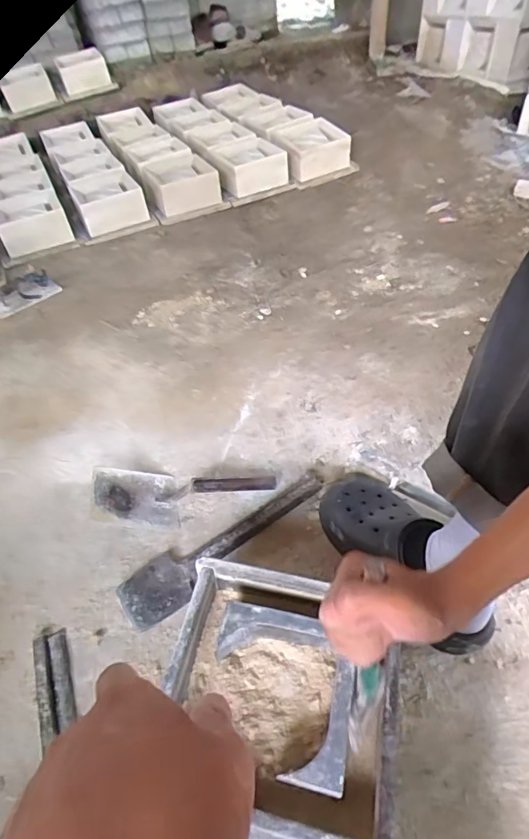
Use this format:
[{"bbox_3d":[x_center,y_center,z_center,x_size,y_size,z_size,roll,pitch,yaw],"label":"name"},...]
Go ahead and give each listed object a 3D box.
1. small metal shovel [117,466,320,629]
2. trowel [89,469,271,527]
[{"bbox_3d":[-0.056,0.173,0.723,0.354,0.022,0.082,-33,53,-26],"label":"small metal shovel"},{"bbox_3d":[-0.121,0.107,0.746,0.272,0.066,0.104,-8,43,-2],"label":"trowel"}]

